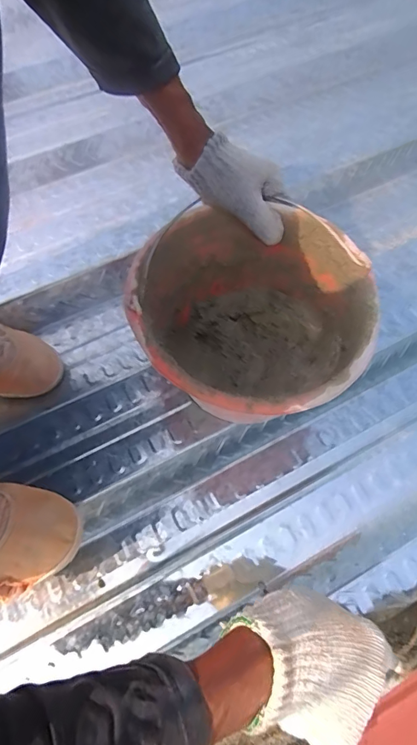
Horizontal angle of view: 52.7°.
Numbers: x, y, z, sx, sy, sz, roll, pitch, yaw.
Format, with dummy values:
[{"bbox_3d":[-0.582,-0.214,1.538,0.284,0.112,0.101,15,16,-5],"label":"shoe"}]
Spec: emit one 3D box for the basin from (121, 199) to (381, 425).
[{"bbox_3d":[0.043,-0.049,0.458,0.240,0.127,0.228,-1,61,2],"label":"basin"}]

